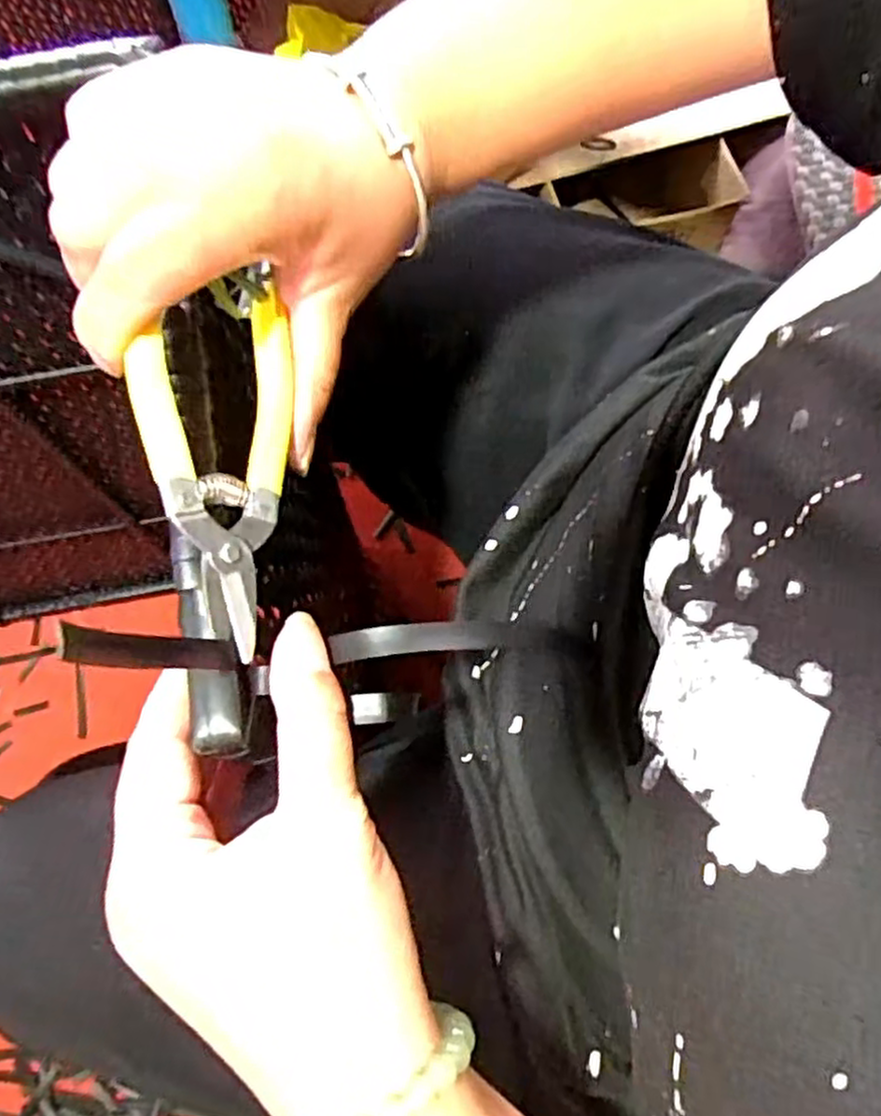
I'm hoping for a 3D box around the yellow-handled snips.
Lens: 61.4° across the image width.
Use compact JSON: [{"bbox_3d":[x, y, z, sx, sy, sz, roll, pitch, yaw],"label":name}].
[{"bbox_3d":[-0.068,-0.032,0.228,0.050,0.007,0.119,4,77,-43],"label":"yellow-handled snips"}]

